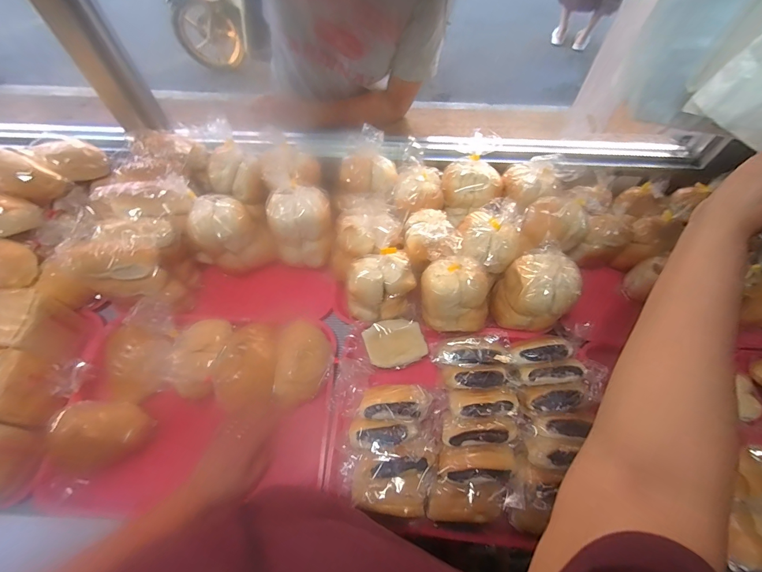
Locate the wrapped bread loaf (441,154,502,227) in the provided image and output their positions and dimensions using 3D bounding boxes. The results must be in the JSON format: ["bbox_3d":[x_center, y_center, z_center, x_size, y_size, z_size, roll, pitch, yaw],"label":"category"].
[{"bbox_3d":[0.165,-0.178,0.649,0.110,0.080,0.086,28,65,15],"label":"wrapped bread loaf"}]

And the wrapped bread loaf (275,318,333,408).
[{"bbox_3d":[-0.124,0.122,0.554,0.082,0.050,0.132,5,61,3],"label":"wrapped bread loaf"}]

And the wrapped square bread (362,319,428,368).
[{"bbox_3d":[0.024,0.097,0.585,0.100,0.012,0.076,-8,89,1],"label":"wrapped square bread"}]

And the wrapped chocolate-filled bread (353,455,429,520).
[{"bbox_3d":[0.012,0.275,0.481,0.105,0.048,0.077,1,61,1],"label":"wrapped chocolate-filled bread"}]

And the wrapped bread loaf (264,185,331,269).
[{"bbox_3d":[-0.137,-0.105,0.631,0.117,0.130,0.082,-7,61,-4],"label":"wrapped bread loaf"}]

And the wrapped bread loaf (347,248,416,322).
[{"bbox_3d":[-0.001,0.001,0.579,0.111,0.093,0.076,-2,61,-1],"label":"wrapped bread loaf"}]

